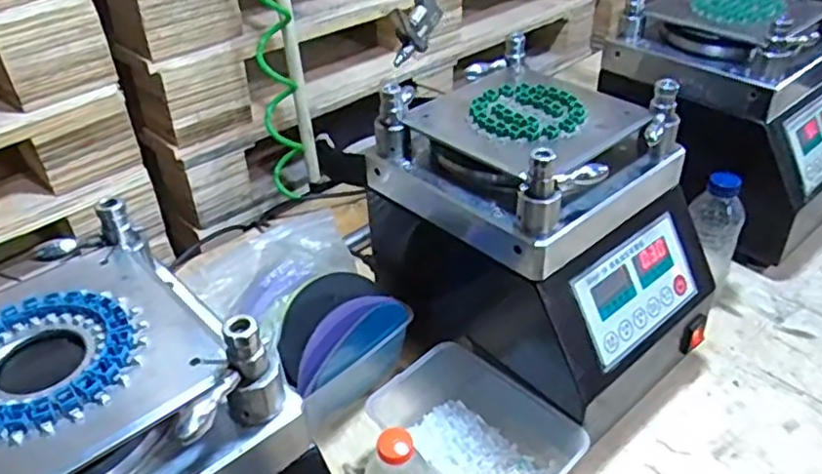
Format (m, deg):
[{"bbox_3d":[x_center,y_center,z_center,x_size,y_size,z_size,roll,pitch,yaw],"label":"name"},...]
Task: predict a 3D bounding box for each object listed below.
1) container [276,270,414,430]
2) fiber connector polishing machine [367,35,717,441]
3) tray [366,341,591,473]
[{"bbox_3d":[-0.075,0.105,0.674,0.084,0.109,0.149,28,47,33],"label":"container"},{"bbox_3d":[0.127,0.006,0.682,0.285,0.286,0.210,29,48,34],"label":"fiber connector polishing machine"},{"bbox_3d":[0.057,0.180,0.631,0.190,0.070,0.116,26,46,31],"label":"tray"}]

